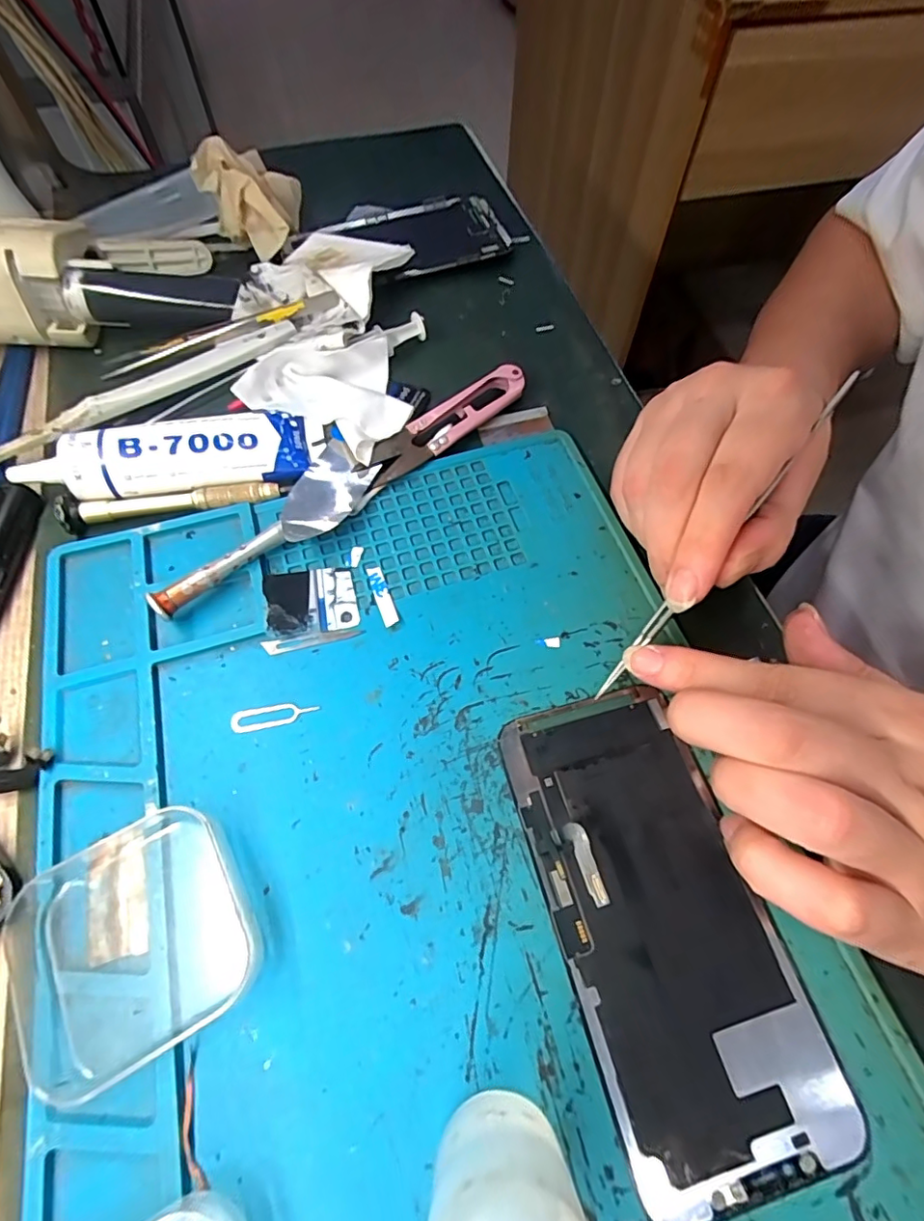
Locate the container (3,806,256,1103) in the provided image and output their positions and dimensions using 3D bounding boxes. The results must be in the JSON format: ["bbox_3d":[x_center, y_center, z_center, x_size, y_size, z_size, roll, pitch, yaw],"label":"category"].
[{"bbox_3d":[-0.103,0.101,0.168,0.070,0.015,0.066,-29,66,-15],"label":"container"}]

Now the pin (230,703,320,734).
[{"bbox_3d":[-0.072,0.040,0.208,0.033,0.004,0.009,-12,65,-6],"label":"pin"}]

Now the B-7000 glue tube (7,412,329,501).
[{"bbox_3d":[-0.132,-0.073,0.249,0.130,0.022,0.032,-10,63,-6],"label":"B-7000 glue tube"}]

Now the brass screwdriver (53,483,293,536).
[{"bbox_3d":[-0.130,-0.050,0.244,0.096,0.011,0.013,-9,63,-5],"label":"brass screwdriver"}]

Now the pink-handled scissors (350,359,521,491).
[{"bbox_3d":[-0.008,-0.094,0.271,0.098,0.012,0.023,-35,68,-17],"label":"pink-handled scissors"}]

